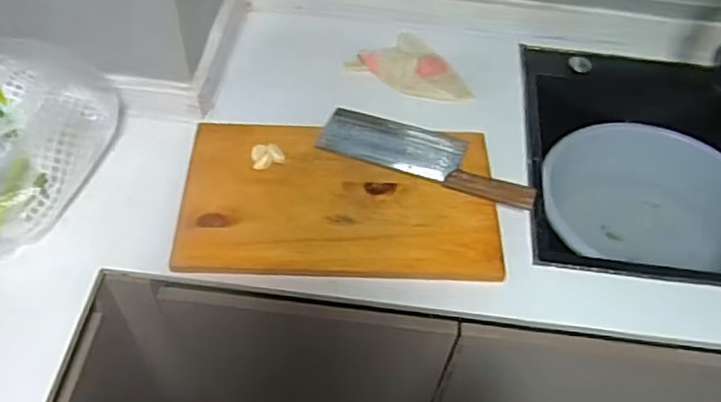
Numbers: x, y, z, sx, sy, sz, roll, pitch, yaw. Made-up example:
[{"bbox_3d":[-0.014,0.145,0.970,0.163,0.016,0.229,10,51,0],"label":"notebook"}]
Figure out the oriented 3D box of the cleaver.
[{"bbox_3d":[0.098,-0.070,0.931,0.305,0.017,0.101,18,53,9],"label":"cleaver"}]

